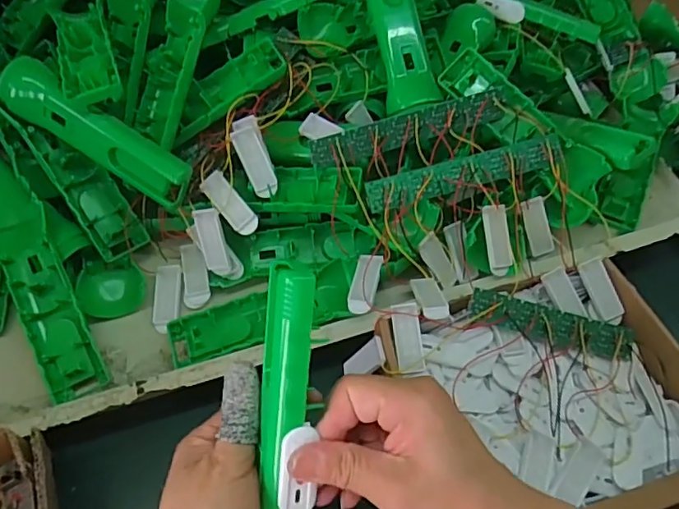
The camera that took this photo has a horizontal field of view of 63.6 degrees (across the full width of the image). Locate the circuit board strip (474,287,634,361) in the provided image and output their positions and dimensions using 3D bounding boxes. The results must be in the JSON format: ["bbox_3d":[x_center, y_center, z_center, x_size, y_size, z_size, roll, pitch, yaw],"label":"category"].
[{"bbox_3d":[0.169,0.056,0.435,0.135,0.006,0.025,16,82,-6],"label":"circuit board strip"}]

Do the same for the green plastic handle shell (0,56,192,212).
[{"bbox_3d":[-0.190,-0.097,0.433,0.163,0.035,0.035,34,60,-5],"label":"green plastic handle shell"}]

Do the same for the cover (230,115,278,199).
[{"bbox_3d":[-0.071,-0.082,0.456,0.025,0.012,0.070,-19,89,-15],"label":"cover"}]

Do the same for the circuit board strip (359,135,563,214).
[{"bbox_3d":[0.106,-0.069,0.462,0.168,0.007,0.028,-15,85,-4],"label":"circuit board strip"}]

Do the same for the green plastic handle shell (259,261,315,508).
[{"bbox_3d":[-0.028,0.083,0.272,0.023,0.017,0.158,4,99,-1],"label":"green plastic handle shell"}]

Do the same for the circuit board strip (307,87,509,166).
[{"bbox_3d":[0.059,-0.106,0.463,0.170,0.026,0.009,-16,21,-4],"label":"circuit board strip"}]

